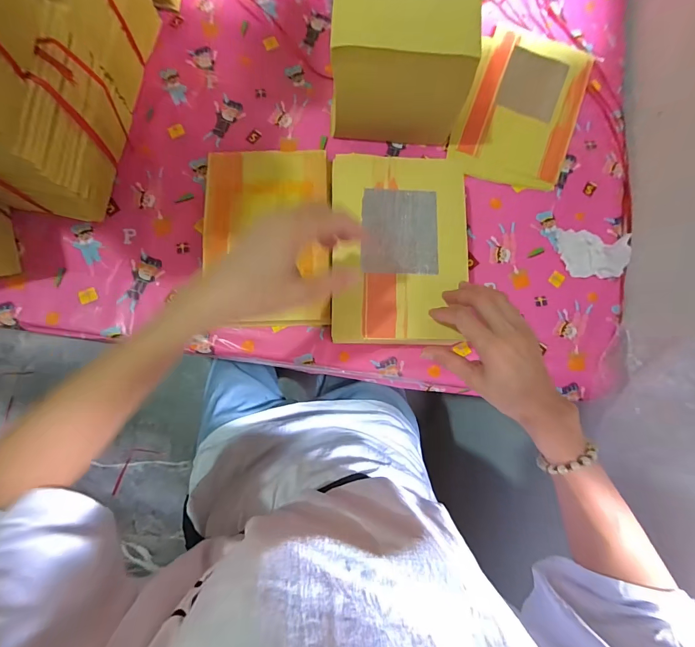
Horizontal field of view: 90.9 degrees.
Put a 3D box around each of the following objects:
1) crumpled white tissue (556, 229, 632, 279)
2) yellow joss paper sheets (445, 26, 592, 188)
[{"bbox_3d":[0.343,-0.097,0.476,0.089,0.028,0.066,9,82,-1],"label":"crumpled white tissue"},{"bbox_3d":[0.263,-0.324,0.514,0.170,0.011,0.244,19,81,1],"label":"yellow joss paper sheets"}]

